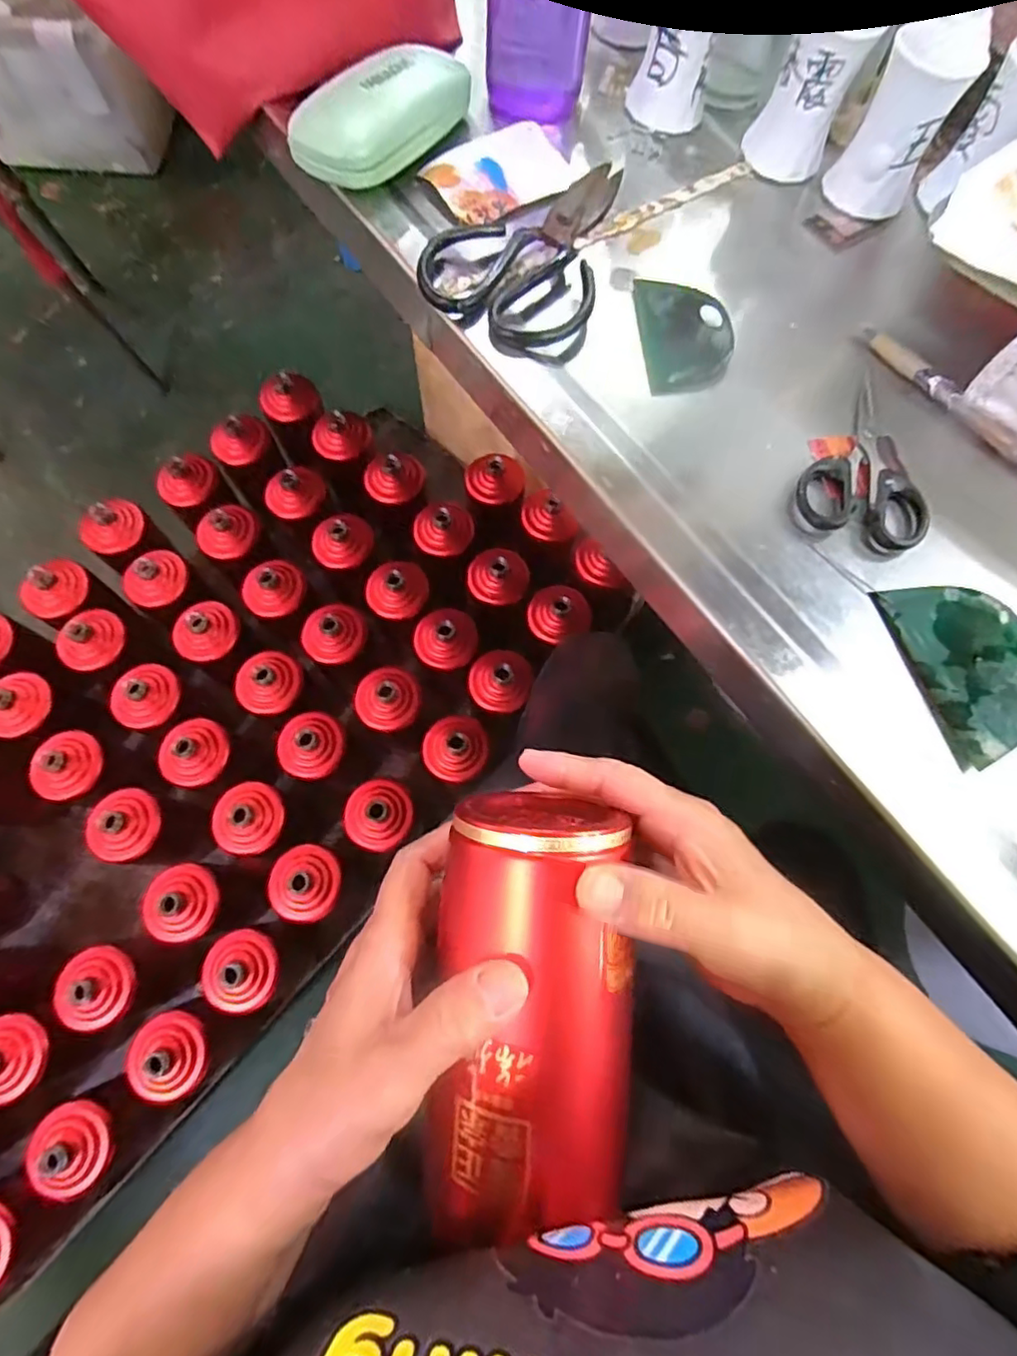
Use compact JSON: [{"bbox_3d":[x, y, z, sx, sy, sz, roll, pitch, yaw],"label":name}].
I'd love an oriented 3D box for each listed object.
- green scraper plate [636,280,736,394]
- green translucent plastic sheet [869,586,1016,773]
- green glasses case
[{"bbox_3d":[0.112,-0.219,0.386,0.051,0.014,0.083,-3,72,-2],"label":"green scraper plate"},{"bbox_3d":[0.233,-0.008,0.304,0.053,0.018,0.093,-13,73,-6],"label":"green translucent plastic sheet"},{"bbox_3d":[-0.081,-0.383,0.412,0.053,0.038,0.153,30,74,8],"label":"green glasses case"}]

